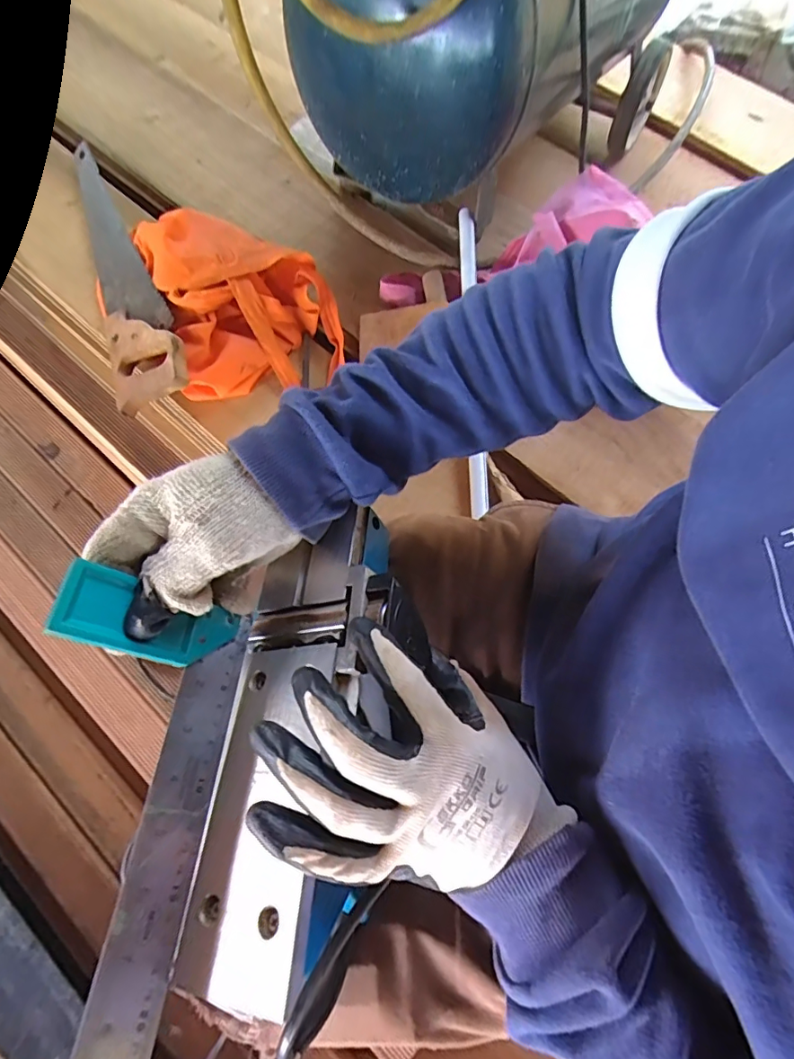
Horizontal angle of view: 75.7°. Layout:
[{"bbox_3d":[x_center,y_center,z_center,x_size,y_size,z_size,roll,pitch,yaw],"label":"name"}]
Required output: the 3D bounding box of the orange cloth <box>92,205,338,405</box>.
[{"bbox_3d":[-0.211,-0.307,0.669,0.232,0.080,0.262,-19,71,-6],"label":"orange cloth"}]

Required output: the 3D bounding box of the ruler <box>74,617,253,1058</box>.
[{"bbox_3d":[-0.121,0.187,0.255,0.004,0.038,0.286,-19,52,37],"label":"ruler"}]

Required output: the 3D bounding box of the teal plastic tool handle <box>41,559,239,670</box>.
[{"bbox_3d":[-0.138,0.053,0.289,0.005,0.098,0.039,-20,51,41],"label":"teal plastic tool handle"}]

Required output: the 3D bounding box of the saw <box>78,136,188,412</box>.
[{"bbox_3d":[-0.372,-0.381,0.701,0.107,0.020,0.522,-27,66,16],"label":"saw"}]

